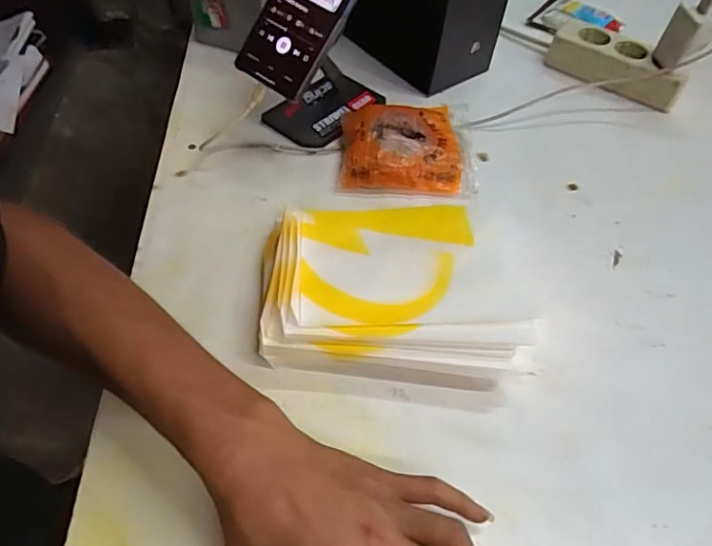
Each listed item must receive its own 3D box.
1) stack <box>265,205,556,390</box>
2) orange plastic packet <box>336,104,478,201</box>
[{"bbox_3d":[0.033,0.008,0.428,0.211,0.048,0.147,6,53,0],"label":"stack"},{"bbox_3d":[0.053,-0.129,0.536,0.131,0.032,0.119,4,53,-1],"label":"orange plastic packet"}]

